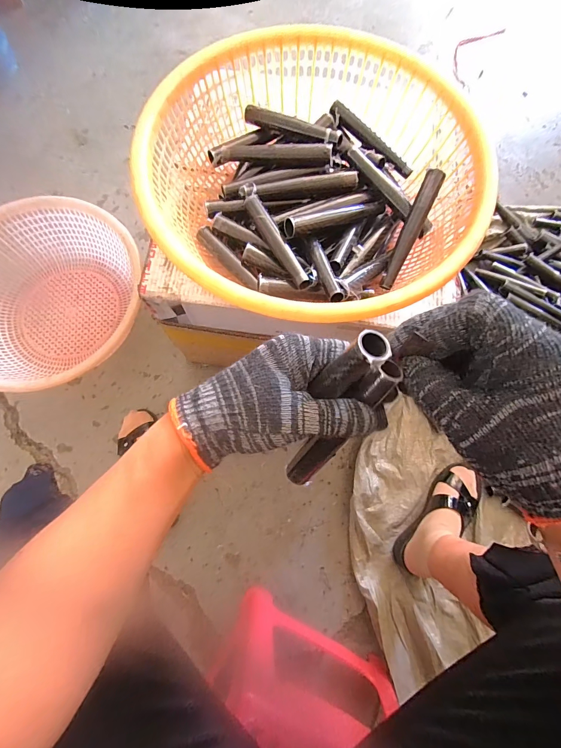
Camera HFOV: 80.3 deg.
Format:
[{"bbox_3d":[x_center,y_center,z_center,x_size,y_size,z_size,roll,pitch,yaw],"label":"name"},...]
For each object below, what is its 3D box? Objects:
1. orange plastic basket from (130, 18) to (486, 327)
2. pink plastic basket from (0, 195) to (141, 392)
[{"bbox_3d":[0.039,-0.236,0.424,0.386,0.110,0.393,0,76,-1],"label":"orange plastic basket"},{"bbox_3d":[-0.490,-0.154,0.716,0.386,0.139,0.407,0,76,-1],"label":"pink plastic basket"}]

